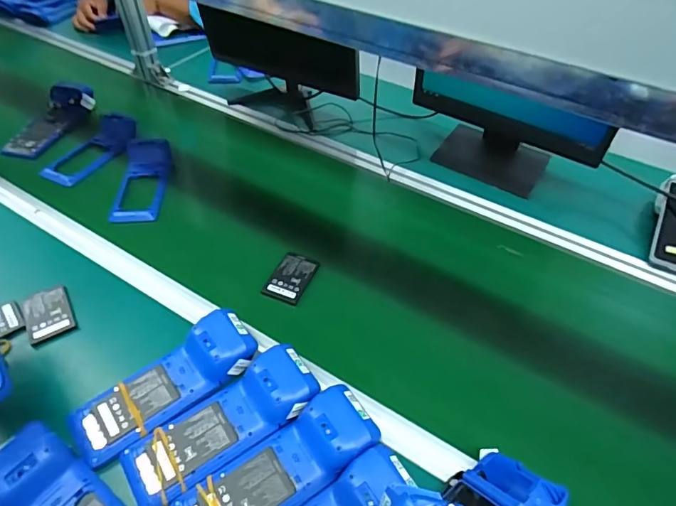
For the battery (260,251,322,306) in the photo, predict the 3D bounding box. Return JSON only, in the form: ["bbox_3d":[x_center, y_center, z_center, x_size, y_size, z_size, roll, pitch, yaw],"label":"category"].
[{"bbox_3d":[-0.073,0.038,0.713,0.062,0.010,0.090,20,51,15],"label":"battery"}]

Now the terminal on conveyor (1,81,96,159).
[{"bbox_3d":[-0.601,-0.282,0.954,0.079,0.053,0.214,12,49,9],"label":"terminal on conveyor"}]

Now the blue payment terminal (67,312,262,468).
[{"bbox_3d":[-0.211,0.160,0.570,0.227,0.054,0.089,-28,55,-24],"label":"blue payment terminal"}]

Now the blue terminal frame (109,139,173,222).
[{"bbox_3d":[-0.362,-0.130,0.852,0.083,0.038,0.183,1,62,-1],"label":"blue terminal frame"}]

